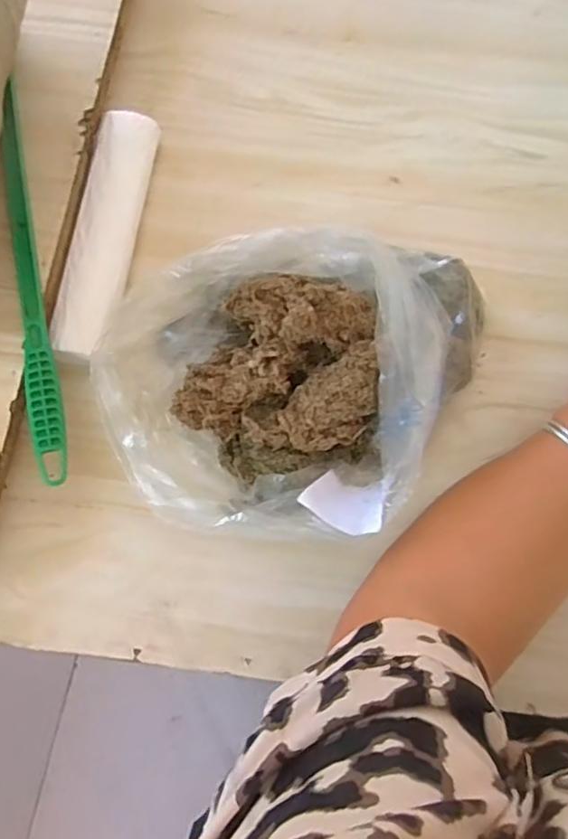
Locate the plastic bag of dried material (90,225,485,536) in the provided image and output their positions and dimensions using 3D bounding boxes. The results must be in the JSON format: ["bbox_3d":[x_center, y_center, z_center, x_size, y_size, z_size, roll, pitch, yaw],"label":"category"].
[{"bbox_3d":[0.016,-0.019,0.383,0.246,0.085,0.176,-8,75,-4],"label":"plastic bag of dried material"}]

